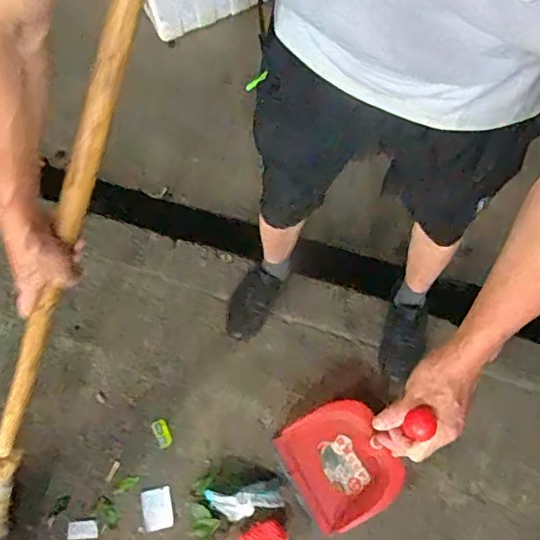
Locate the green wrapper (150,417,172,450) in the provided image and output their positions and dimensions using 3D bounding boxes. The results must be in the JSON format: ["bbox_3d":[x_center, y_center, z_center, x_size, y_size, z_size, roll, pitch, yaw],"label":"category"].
[{"bbox_3d":[-0.256,0.386,1.324,0.036,0.006,0.068,-27,71,-7],"label":"green wrapper"}]

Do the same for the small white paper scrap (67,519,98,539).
[{"bbox_3d":[-0.419,0.581,1.250,0.065,0.005,0.039,-4,68,-3],"label":"small white paper scrap"}]

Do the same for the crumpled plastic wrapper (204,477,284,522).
[{"bbox_3d":[-0.056,0.510,1.234,0.172,0.040,0.073,-9,67,-1],"label":"crumpled plastic wrapper"}]

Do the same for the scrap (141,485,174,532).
[{"bbox_3d":[-0.253,0.536,1.253,0.068,0.011,0.085,-13,69,-2],"label":"scrap"}]

